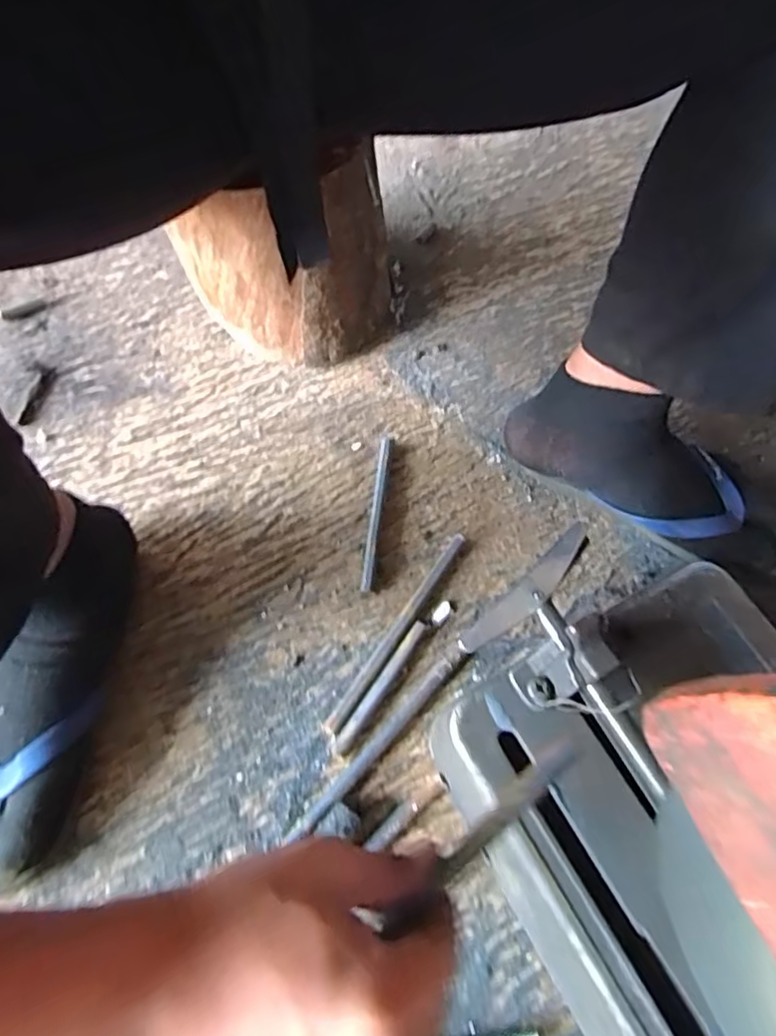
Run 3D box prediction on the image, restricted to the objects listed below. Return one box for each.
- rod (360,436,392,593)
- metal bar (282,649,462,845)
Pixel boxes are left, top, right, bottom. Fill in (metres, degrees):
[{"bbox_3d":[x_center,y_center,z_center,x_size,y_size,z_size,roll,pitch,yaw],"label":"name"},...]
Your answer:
[{"bbox_3d":[-0.010,-0.008,0.556,0.010,0.012,0.154,7,63,0],"label":"rod"},{"bbox_3d":[-0.006,0.166,0.463,0.013,0.014,0.179,41,68,16],"label":"metal bar"}]

